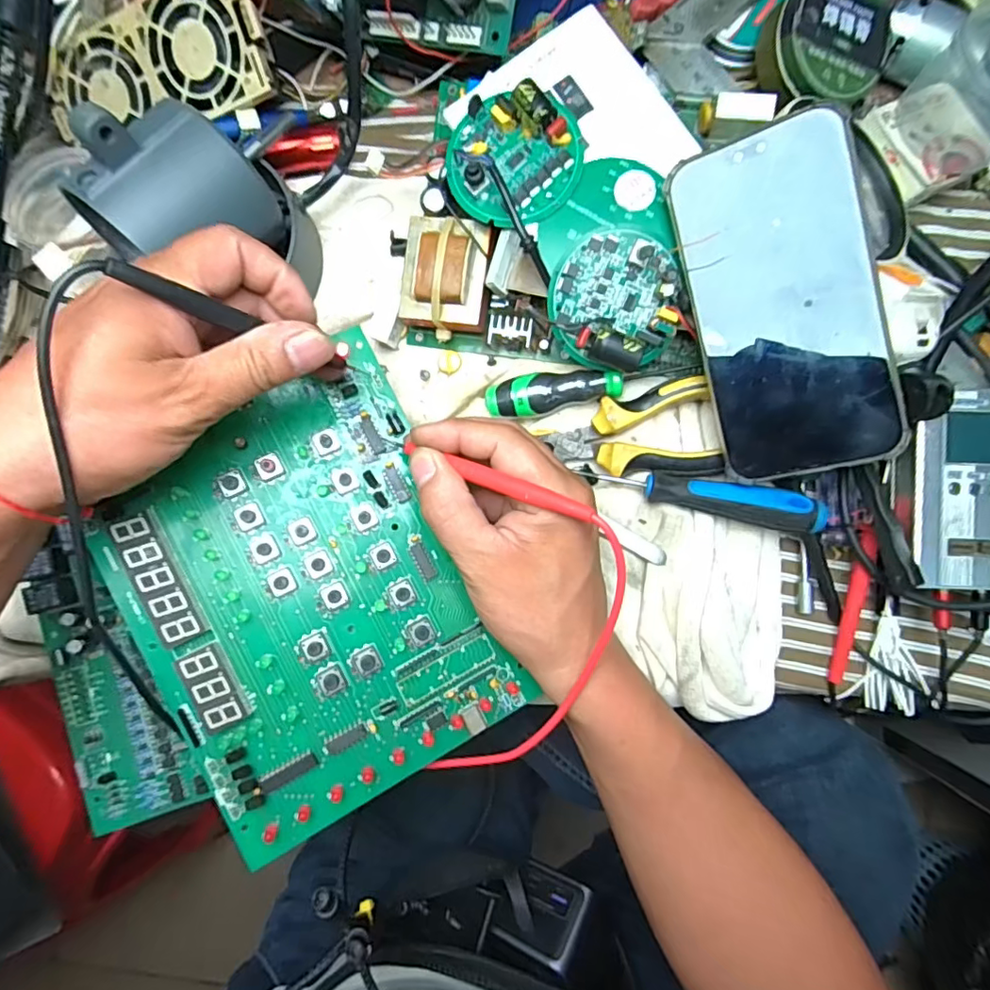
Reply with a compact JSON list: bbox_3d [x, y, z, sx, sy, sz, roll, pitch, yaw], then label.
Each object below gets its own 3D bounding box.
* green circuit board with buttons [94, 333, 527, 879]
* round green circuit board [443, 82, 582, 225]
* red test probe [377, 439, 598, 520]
[{"bbox_3d":[-0.089,0.049,0.275,0.146,0.011,0.202,-23,89,-14],"label":"green circuit board with buttons"},{"bbox_3d":[0.010,-0.174,0.286,0.069,0.018,0.060,0,87,5],"label":"round green circuit board"},{"bbox_3d":[-0.007,-0.010,0.262,0.118,0.008,0.008,21,89,30],"label":"red test probe"}]

